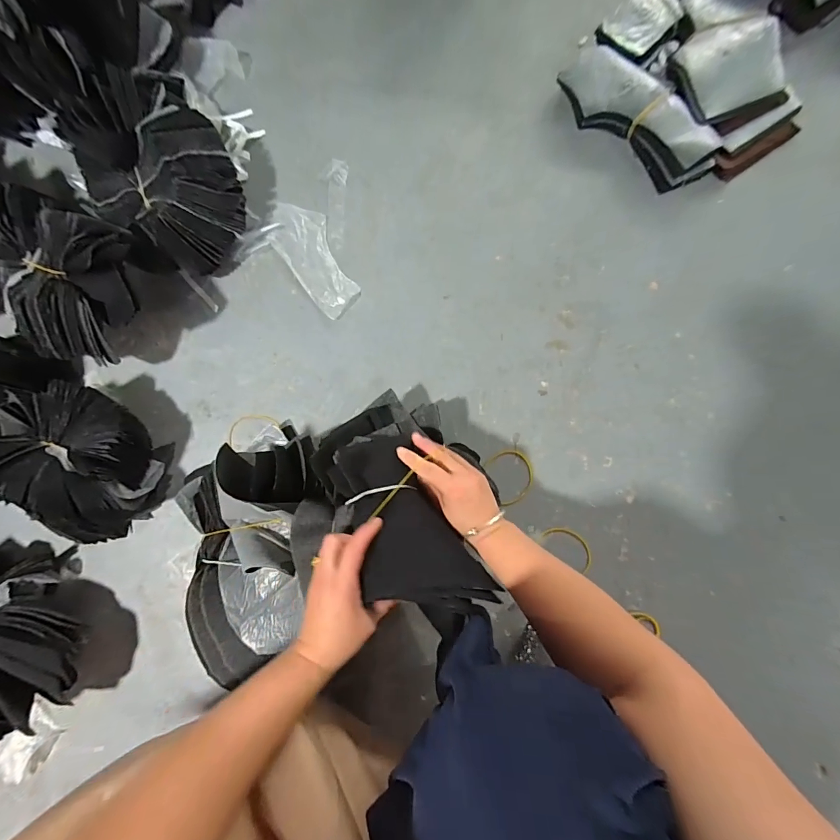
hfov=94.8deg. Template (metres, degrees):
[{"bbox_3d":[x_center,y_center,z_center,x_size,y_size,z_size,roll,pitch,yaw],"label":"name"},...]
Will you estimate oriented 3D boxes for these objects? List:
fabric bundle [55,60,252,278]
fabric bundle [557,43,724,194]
[{"bbox_3d":[-0.384,-0.365,0.579,0.200,0.132,0.271,-39,83,-2],"label":"fabric bundle"},{"bbox_3d":[0.340,-0.474,0.601,0.117,0.042,0.268,-44,83,-3],"label":"fabric bundle"}]

